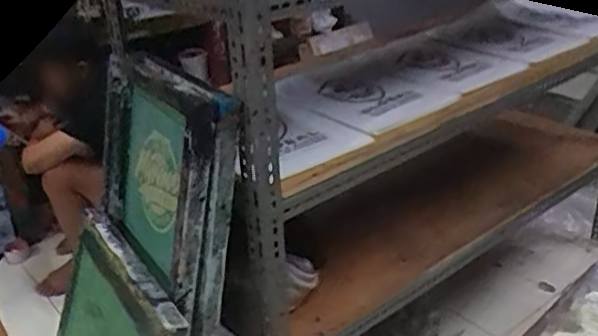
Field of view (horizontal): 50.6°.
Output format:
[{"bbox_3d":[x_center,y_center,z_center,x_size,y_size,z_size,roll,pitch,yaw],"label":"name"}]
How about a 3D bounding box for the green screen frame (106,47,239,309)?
[{"bbox_3d":[-0.273,0.000,1.161,0.054,0.385,0.400,-6,25,-34],"label":"green screen frame"}]

